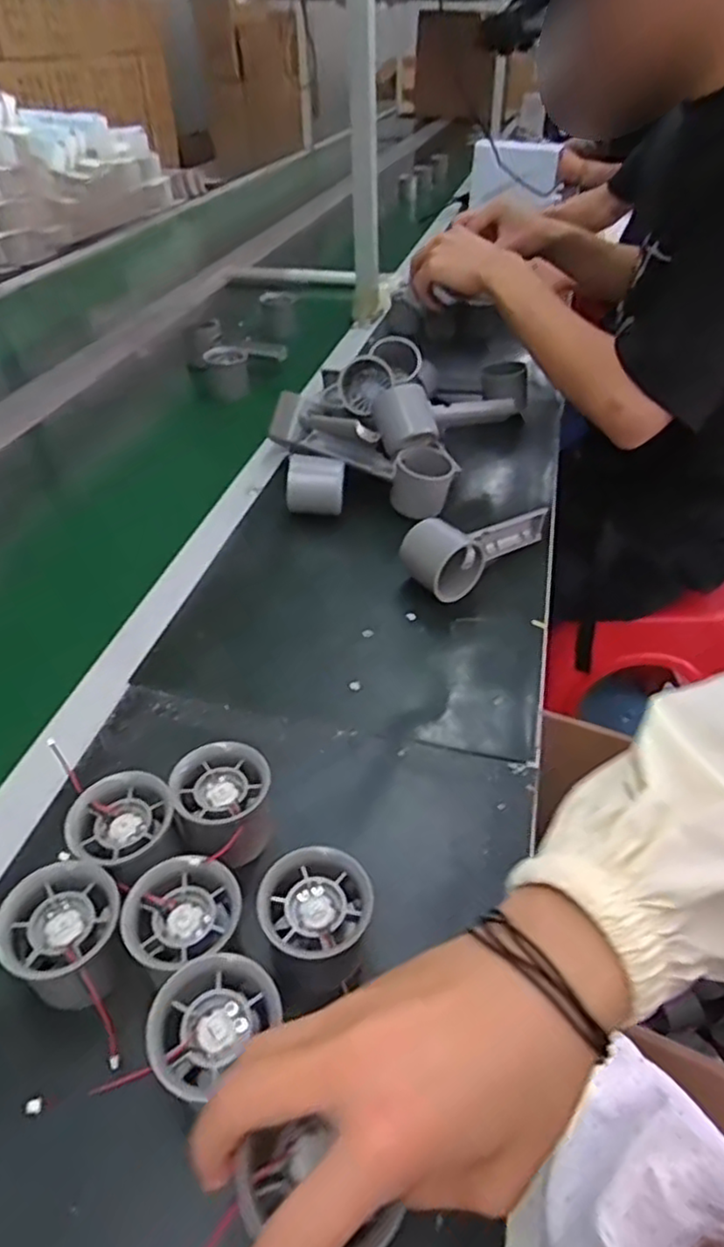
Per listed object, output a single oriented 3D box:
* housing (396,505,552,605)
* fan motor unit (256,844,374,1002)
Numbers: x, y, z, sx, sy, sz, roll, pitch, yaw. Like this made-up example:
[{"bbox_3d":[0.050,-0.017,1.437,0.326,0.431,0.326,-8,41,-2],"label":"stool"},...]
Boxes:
[{"bbox_3d":[0.104,-0.080,0.619,0.058,0.052,0.155,33,51,31],"label":"housing"},{"bbox_3d":[-0.023,0.154,0.356,0.054,0.054,0.052,0,42,0],"label":"fan motor unit"}]

